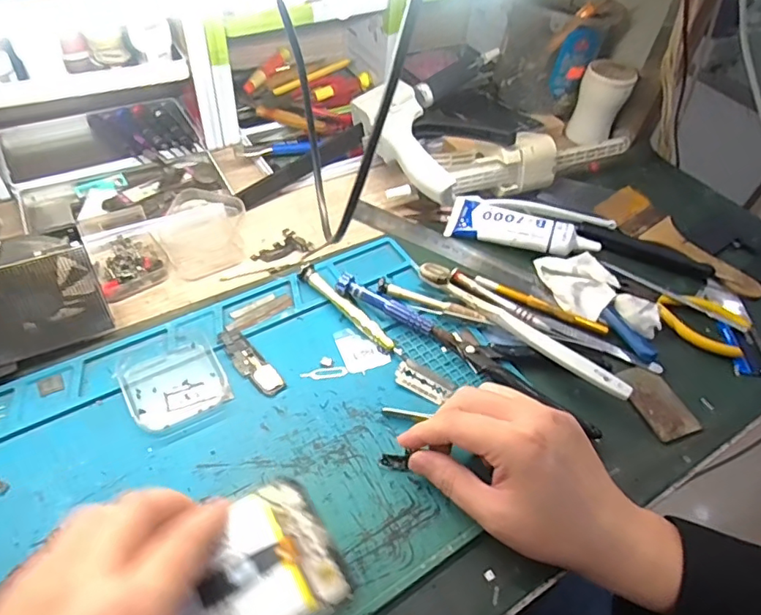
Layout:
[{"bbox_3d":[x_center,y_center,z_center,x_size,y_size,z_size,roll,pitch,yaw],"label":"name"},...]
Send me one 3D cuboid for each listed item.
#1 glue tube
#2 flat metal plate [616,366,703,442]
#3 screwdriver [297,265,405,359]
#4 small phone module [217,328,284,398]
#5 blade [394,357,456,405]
[{"bbox_3d":[0.135,-0.082,0.500,0.134,0.028,0.053,19,51,9],"label":"glue tube"},{"bbox_3d":[0.209,0.069,0.398,0.036,0.004,0.059,-13,53,-17],"label":"flat metal plate"},{"bbox_3d":[-0.025,0.002,0.423,0.110,0.015,0.012,39,57,24],"label":"screwdriver"},{"bbox_3d":[-0.096,0.039,0.389,0.020,0.004,0.066,-35,62,-30],"label":"small phone module"},{"bbox_3d":[0.033,0.054,0.391,0.042,0.004,0.025,29,58,8],"label":"blade"}]

